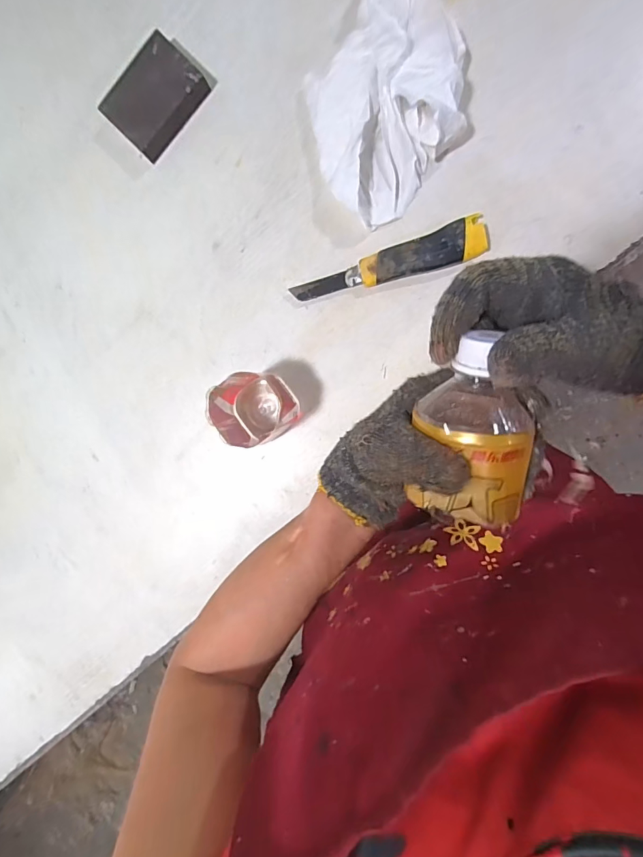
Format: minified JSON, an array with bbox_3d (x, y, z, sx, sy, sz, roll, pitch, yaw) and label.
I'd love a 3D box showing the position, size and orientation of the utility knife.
[{"bbox_3d":[0.071,-0.164,0.438,0.201,0.021,0.037,-19,91,8],"label":"utility knife"}]

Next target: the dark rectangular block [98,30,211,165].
[{"bbox_3d":[-0.174,-0.349,0.453,0.076,0.023,0.101,44,97,3],"label":"dark rectangular block"}]

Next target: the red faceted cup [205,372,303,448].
[{"bbox_3d":[-0.069,-0.023,0.431,0.069,0.079,0.070,0,94,7],"label":"red faceted cup"}]

